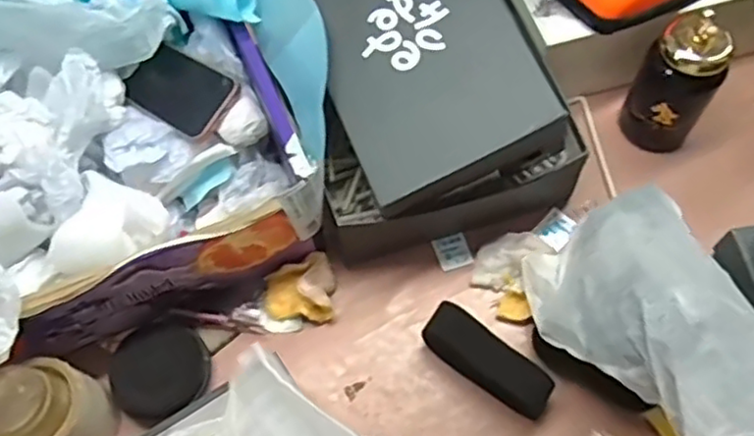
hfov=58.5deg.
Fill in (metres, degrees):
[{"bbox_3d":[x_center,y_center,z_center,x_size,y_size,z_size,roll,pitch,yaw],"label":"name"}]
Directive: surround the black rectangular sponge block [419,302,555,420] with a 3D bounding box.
[{"bbox_3d":[0.101,0.134,0.626,0.127,0.053,0.036,37,70,19],"label":"black rectangular sponge block"}]

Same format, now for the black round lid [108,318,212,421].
[{"bbox_3d":[-0.212,0.145,0.657,0.092,0.013,0.087,-1,63,2],"label":"black round lid"}]

